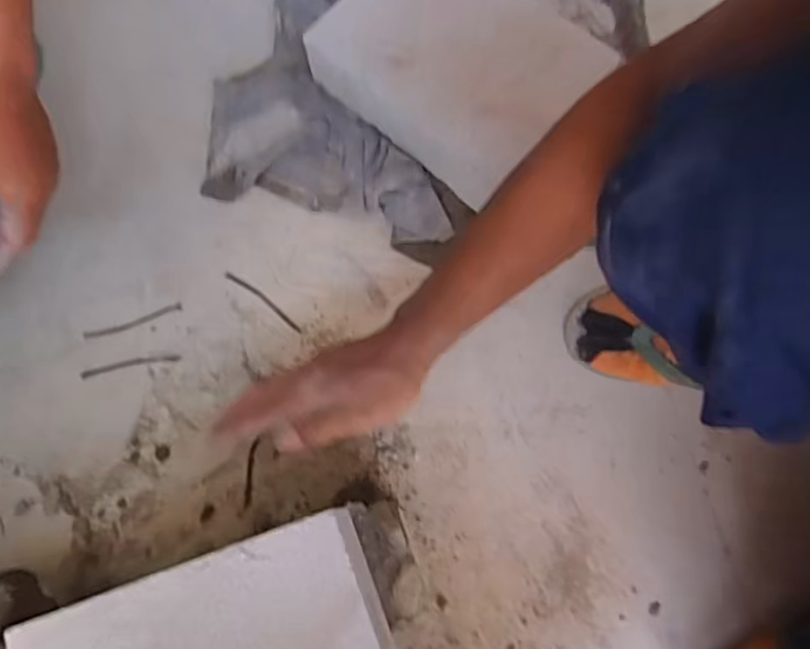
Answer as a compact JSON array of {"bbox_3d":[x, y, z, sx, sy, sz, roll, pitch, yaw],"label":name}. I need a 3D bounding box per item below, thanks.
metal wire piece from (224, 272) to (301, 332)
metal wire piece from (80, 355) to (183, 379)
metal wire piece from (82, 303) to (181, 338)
[{"bbox_3d":[-0.149,-0.026,0.667,0.100,0.006,0.011,36,79,8],"label":"metal wire piece"},{"bbox_3d":[-0.282,0.041,0.645,0.099,0.004,0.009,-10,77,-3],"label":"metal wire piece"},{"bbox_3d":[-0.271,-0.002,0.627,0.098,0.004,0.010,-17,77,-5],"label":"metal wire piece"}]

